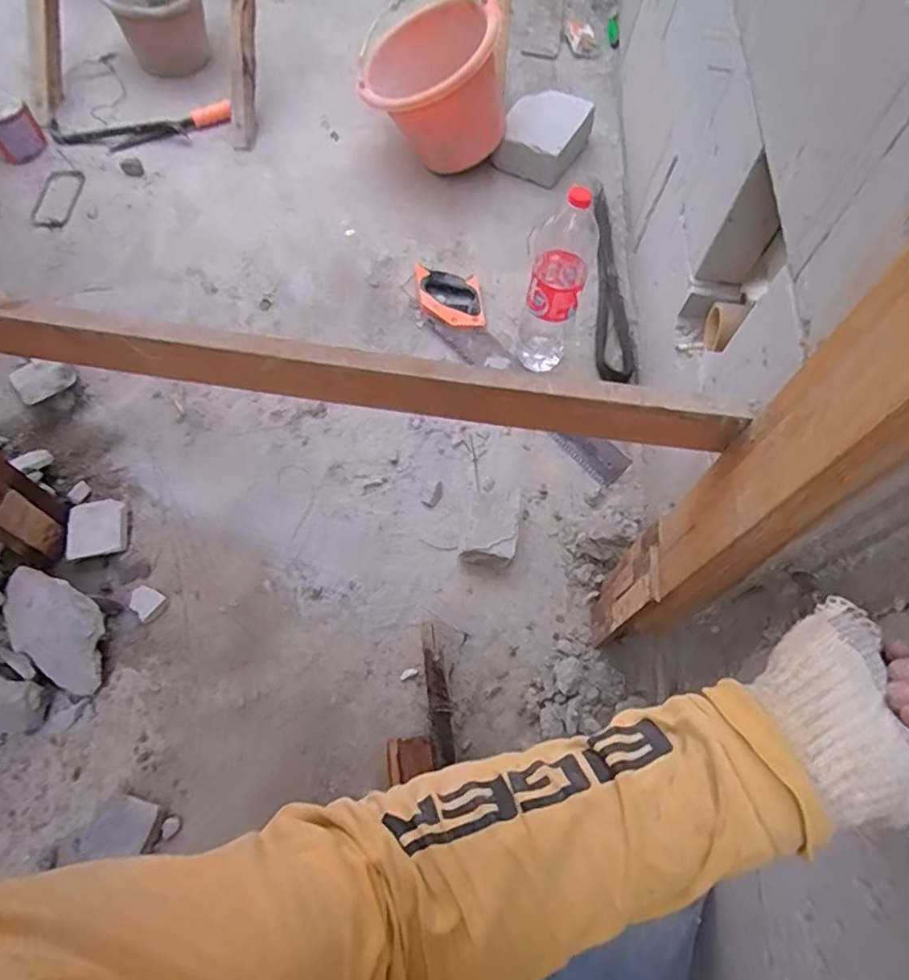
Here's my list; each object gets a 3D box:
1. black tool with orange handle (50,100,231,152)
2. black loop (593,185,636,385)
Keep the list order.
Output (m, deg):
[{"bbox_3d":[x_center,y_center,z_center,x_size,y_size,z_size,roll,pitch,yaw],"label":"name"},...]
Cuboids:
[{"bbox_3d":[-0.643,-0.748,1.272,0.360,0.046,0.088,-18,66,-12],"label":"black tool with orange handle"},{"bbox_3d":[0.291,-0.401,1.148,0.063,0.036,0.441,4,63,-2],"label":"black loop"}]

